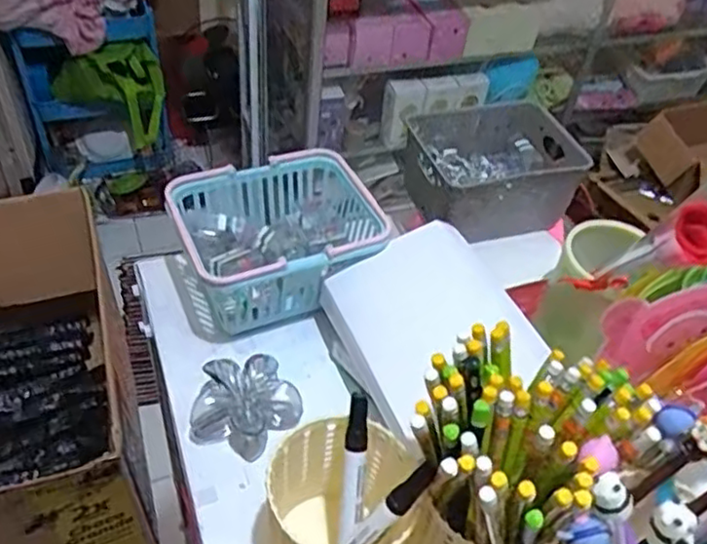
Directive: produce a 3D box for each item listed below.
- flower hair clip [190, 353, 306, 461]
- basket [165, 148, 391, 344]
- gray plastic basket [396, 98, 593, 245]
[{"bbox_3d":[-0.078,0.097,0.487,0.076,0.039,0.064,12,46,5],"label":"flower hair clip"},{"bbox_3d":[-0.064,-0.021,0.563,0.165,0.089,0.122,-15,49,-20],"label":"basket"},{"bbox_3d":[0.127,-0.090,0.608,0.157,0.071,0.110,-12,48,-18],"label":"gray plastic basket"}]

